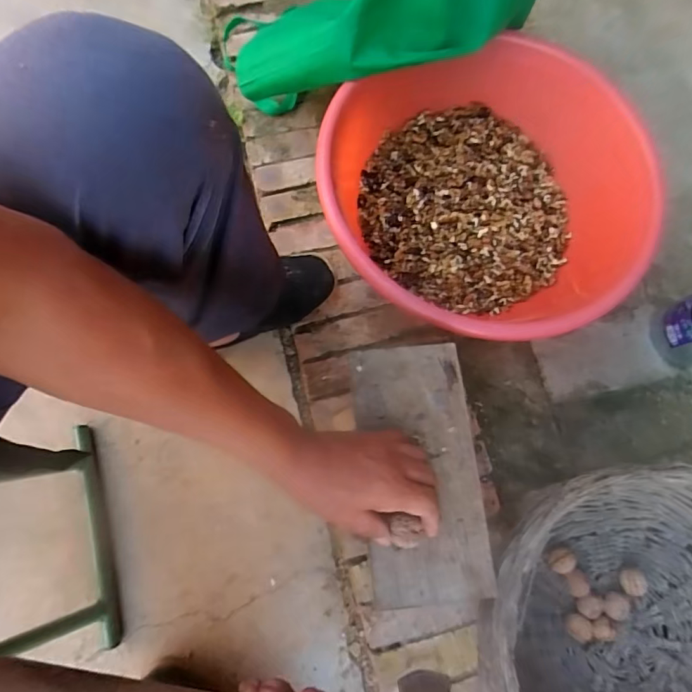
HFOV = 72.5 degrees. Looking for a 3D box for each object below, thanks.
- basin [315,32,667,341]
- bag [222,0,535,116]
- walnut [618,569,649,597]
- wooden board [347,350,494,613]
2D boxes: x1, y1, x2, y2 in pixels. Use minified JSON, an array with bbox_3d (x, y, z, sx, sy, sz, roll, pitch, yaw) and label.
[{"bbox_3d":[0.202,-0.196,0.680,0.433,0.165,0.395,1,75,-4],"label":"basin"},{"bbox_3d":[0.031,-0.431,0.650,0.439,0.180,0.135,-12,77,19],"label":"bag"},{"bbox_3d":[0.368,0.305,0.611,0.028,0.031,0.030,1,75,-4],"label":"walnut"},{"bbox_3d":[0.076,0.125,0.484,0.118,0.015,0.252,-5,76,-5],"label":"wooden board"}]

